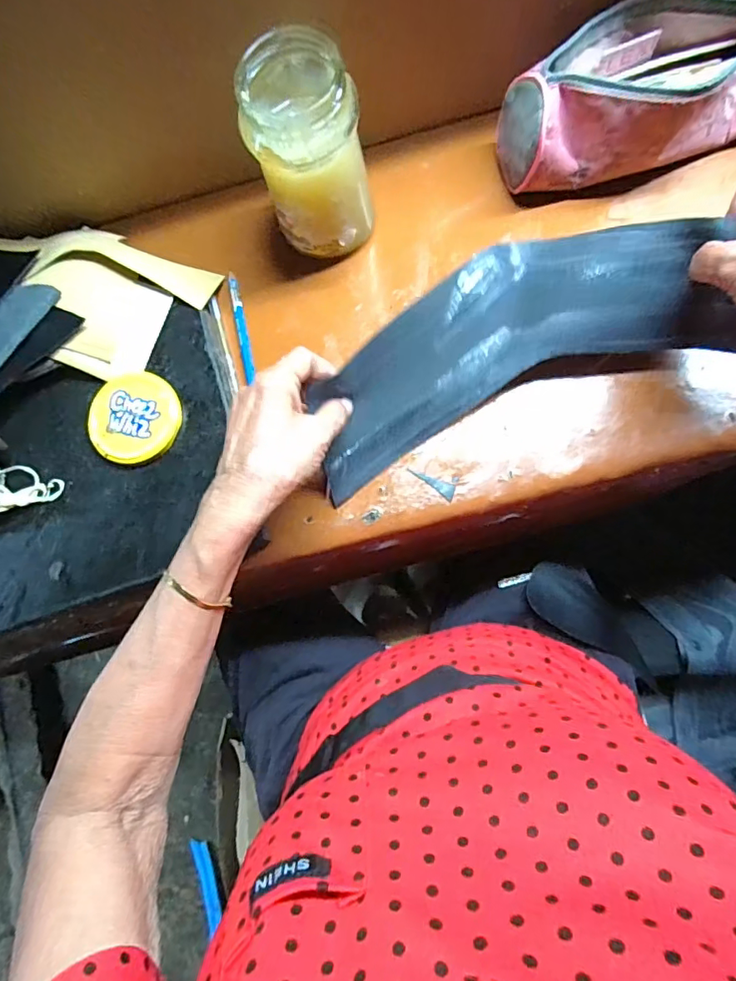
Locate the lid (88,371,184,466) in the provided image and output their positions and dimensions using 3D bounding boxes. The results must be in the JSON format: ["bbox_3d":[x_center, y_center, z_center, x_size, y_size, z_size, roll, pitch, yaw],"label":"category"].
[{"bbox_3d":[-0.179,-0.057,0.385,0.069,0.013,0.072,-1,81,7],"label":"lid"}]

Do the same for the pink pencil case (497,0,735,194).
[{"bbox_3d":[0.199,-0.296,0.379,0.197,0.072,0.094,-21,79,3],"label":"pink pencil case"}]

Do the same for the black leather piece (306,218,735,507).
[{"bbox_3d":[0.095,-0.102,0.355,0.296,0.046,0.131,-22,84,8],"label":"black leather piece"}]

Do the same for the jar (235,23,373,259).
[{"bbox_3d":[-0.040,-0.239,0.366,0.075,0.130,0.081,-8,80,5],"label":"jar"}]

